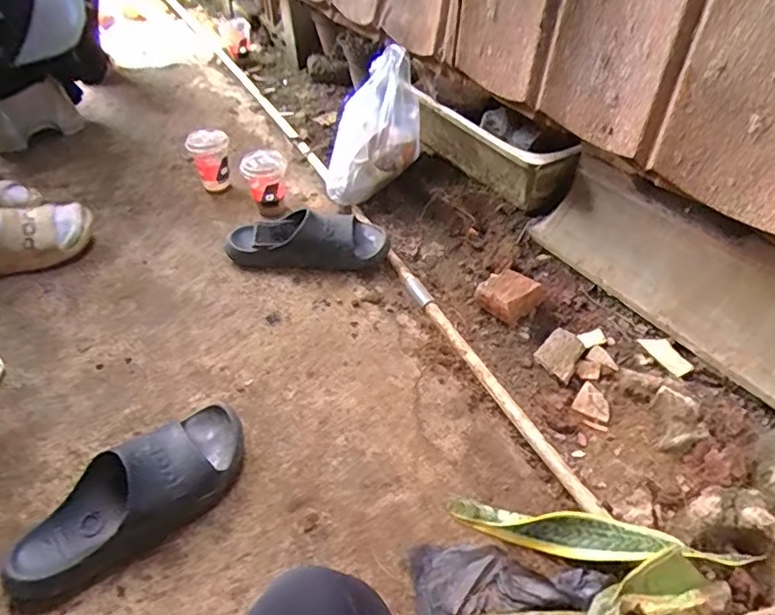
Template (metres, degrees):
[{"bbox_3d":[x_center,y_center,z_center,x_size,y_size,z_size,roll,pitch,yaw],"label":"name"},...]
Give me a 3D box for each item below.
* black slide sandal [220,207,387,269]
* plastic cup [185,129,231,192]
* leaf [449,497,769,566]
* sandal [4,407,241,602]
[{"bbox_3d":[-0.151,-0.134,1.059,0.305,0.084,0.101,1,46,4],"label":"black slide sandal"},{"bbox_3d":[-0.382,-0.324,1.235,0.086,0.108,0.090,-2,45,2],"label":"plastic cup"},{"bbox_3d":[0.240,0.273,0.675,0.325,0.043,0.050,5,46,8],"label":"leaf"},{"bbox_3d":[-0.304,0.233,0.695,0.123,0.085,0.302,30,54,29],"label":"sandal"}]

